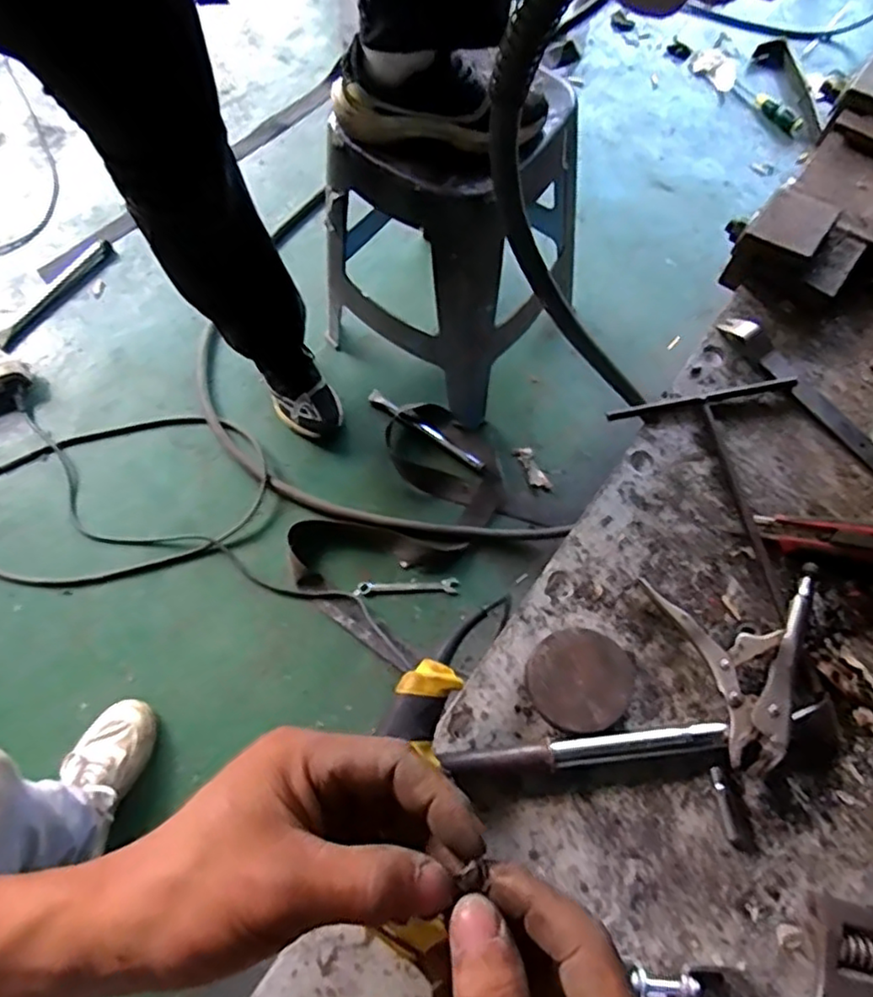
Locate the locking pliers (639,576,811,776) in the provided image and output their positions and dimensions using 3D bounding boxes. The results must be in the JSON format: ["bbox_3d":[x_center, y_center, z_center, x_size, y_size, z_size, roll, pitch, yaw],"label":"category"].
[{"bbox_3d":[0.247,0.139,0.530,0.120,0.036,0.144,-1,68,1],"label":"locking pliers"}]

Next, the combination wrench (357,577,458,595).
[{"bbox_3d":[-0.049,0.150,1.118,0.167,0.010,0.026,-1,68,1],"label":"combination wrench"}]

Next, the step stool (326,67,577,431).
[{"bbox_3d":[0.015,-0.423,1.098,0.350,0.483,0.301,34,72,14],"label":"step stool"}]

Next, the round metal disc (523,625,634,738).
[{"bbox_3d":[0.116,0.149,0.535,0.081,0.027,0.078,-1,68,1],"label":"round metal disc"}]

